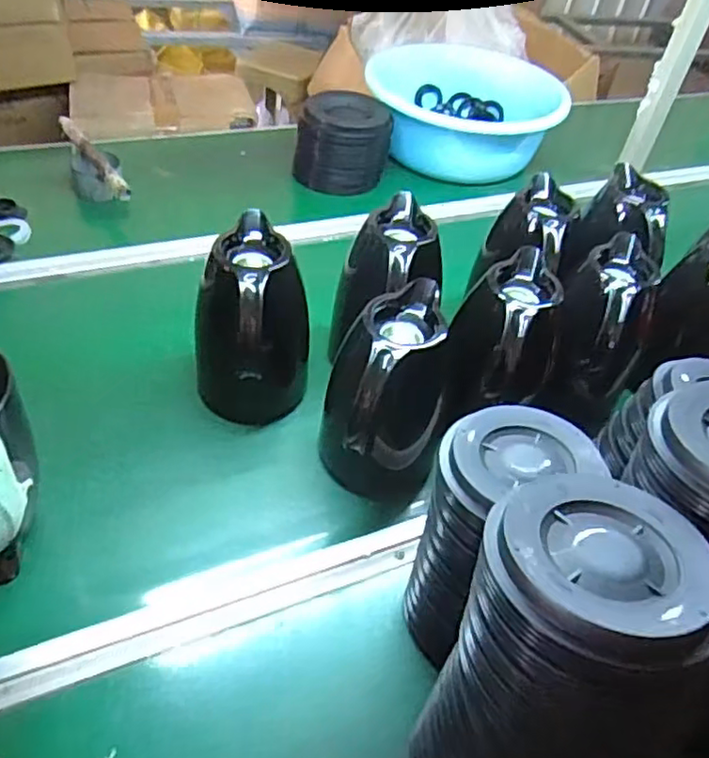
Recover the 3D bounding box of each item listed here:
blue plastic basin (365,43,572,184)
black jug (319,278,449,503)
[{"bbox_3d":[0.213,-0.532,1.298,0.349,0.165,0.349,7,45,0],"label":"blue plastic basin"},{"bbox_3d":[0.031,0.032,0.644,0.107,0.204,0.147,8,45,0],"label":"black jug"}]

